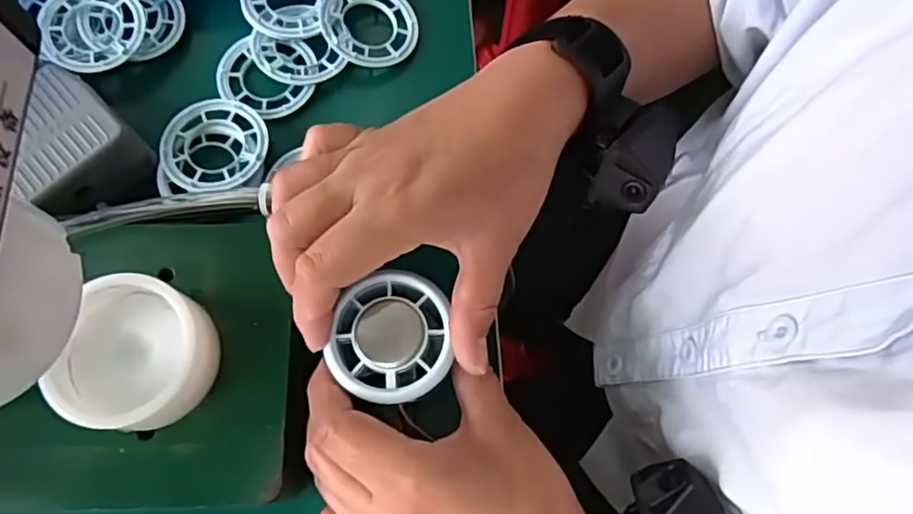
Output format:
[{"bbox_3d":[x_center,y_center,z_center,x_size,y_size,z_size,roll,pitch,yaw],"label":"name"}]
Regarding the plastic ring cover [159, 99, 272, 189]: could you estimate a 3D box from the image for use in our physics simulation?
[{"bbox_3d":[-0.132,-0.061,0.344,0.055,0.009,0.055,-10,73,-3],"label":"plastic ring cover"}]

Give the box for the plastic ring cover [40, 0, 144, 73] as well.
[{"bbox_3d":[-0.203,-0.129,0.350,0.055,0.011,0.050,-36,76,-10],"label":"plastic ring cover"}]

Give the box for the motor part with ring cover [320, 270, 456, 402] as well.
[{"bbox_3d":[-0.028,0.034,0.267,0.048,0.010,0.054,-5,73,-2],"label":"motor part with ring cover"}]

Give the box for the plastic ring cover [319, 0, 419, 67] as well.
[{"bbox_3d":[-0.052,-0.138,0.369,0.056,0.010,0.055,-4,78,-15],"label":"plastic ring cover"}]

